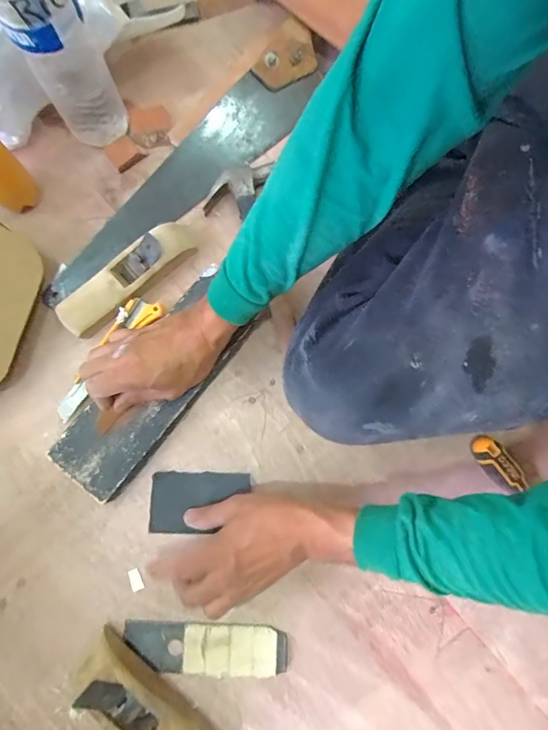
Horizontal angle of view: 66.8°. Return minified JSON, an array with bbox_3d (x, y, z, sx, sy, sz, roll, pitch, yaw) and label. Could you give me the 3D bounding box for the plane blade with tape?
[{"bbox_3d":[-0.074,0.309,0.452,0.174,0.005,0.050,3,80,-1],"label":"plane blade with tape"}]

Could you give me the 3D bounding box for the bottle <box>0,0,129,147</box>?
[{"bbox_3d":[-0.224,-0.337,0.427,0.076,0.263,0.077,-23,81,-4],"label":"bottle"}]

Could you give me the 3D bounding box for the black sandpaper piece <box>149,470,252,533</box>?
[{"bbox_3d":[-0.085,0.158,0.478,0.111,0.004,0.067,1,80,-2],"label":"black sandpaper piece"}]

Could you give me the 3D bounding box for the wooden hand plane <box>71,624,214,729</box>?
[{"bbox_3d":[-0.134,0.351,0.418,0.171,0.047,0.062,37,80,6],"label":"wooden hand plane"}]

